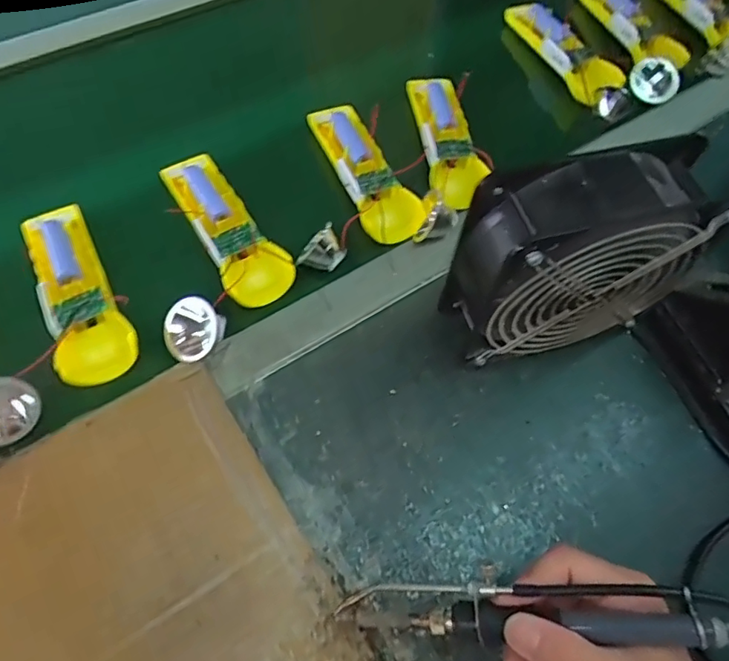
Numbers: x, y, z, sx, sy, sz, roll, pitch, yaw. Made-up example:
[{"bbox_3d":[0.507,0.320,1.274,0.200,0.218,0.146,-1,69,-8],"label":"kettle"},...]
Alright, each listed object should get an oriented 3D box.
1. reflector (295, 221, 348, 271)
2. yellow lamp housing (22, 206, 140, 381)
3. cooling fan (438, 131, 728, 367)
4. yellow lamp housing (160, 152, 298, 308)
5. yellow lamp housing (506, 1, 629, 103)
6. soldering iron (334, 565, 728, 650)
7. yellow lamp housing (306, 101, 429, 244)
[{"bbox_3d":[-0.032,-0.060,0.418,0.034,0.025,0.023,-40,70,-22],"label":"reflector"},{"bbox_3d":[-0.212,-0.030,0.399,0.050,0.024,0.156,-24,65,-16],"label":"yellow lamp housing"},{"bbox_3d":[0.127,-0.039,0.344,0.141,0.155,0.058,-10,62,-9],"label":"cooling fan"},{"bbox_3d":[-0.109,-0.083,0.433,0.051,0.027,0.148,-26,66,-17],"label":"yellow lamp housing"},{"bbox_3d":[0.190,-0.272,0.517,0.028,0.036,0.150,-26,66,-17],"label":"yellow lamp housing"},{"bbox_3d":[0.085,0.134,0.261,0.201,0.020,0.029,-6,59,19],"label":"soldering iron"},{"bbox_3d":[0.003,-0.139,0.458,0.051,0.018,0.153,-19,64,-13],"label":"yellow lamp housing"}]

